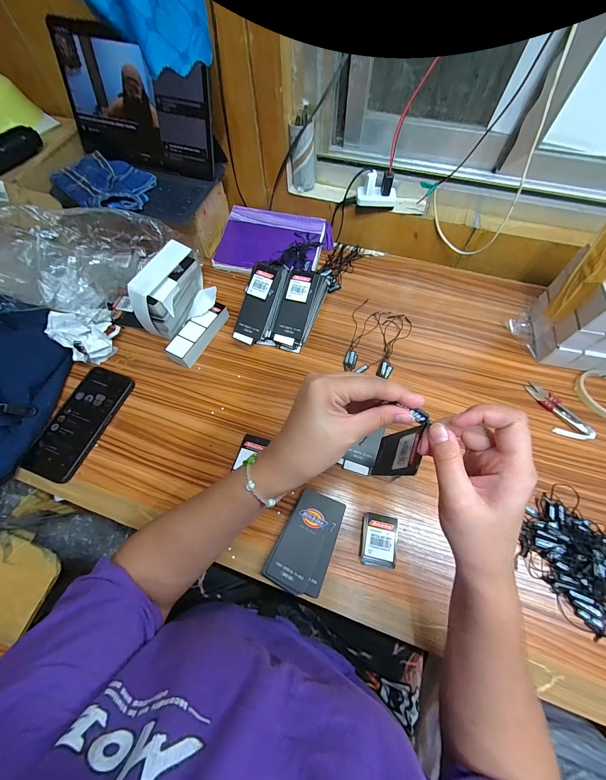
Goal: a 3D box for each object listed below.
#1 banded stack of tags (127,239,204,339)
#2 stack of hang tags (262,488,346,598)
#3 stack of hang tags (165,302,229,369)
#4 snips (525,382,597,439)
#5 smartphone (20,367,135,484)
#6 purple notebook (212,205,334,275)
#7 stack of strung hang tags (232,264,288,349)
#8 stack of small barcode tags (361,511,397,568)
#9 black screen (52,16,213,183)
[{"bbox_3d":[-0.219,-0.163,0.489,0.048,0.105,0.139,18,65,10],"label":"banded stack of tags"},{"bbox_3d":[0.006,0.188,0.365,0.067,0.017,0.112,23,66,12],"label":"stack of hang tags"},{"bbox_3d":[-0.176,-0.095,0.494,0.041,0.040,0.123,26,67,13],"label":"stack of hang tags"},{"bbox_3d":[0.380,0.032,0.438,0.043,0.008,0.102,-22,65,-9],"label":"snips"},{"bbox_3d":[-0.331,0.046,0.436,0.078,0.015,0.169,16,66,9],"label":"smartphone"},{"bbox_3d":[-0.058,-0.300,0.596,0.222,0.017,0.154,10,77,7],"label":"purple notebook"},{"bbox_3d":[-0.064,-0.140,0.484,0.061,0.041,0.131,19,98,11],"label":"stack of strung hang tags"},{"bbox_3d":[0.096,0.188,0.365,0.043,0.013,0.058,6,64,5],"label":"stack of small barcode tags"},{"bbox_3d":[-0.280,-0.472,0.486,0.270,0.160,0.013,17,46,6],"label":"black screen"}]

